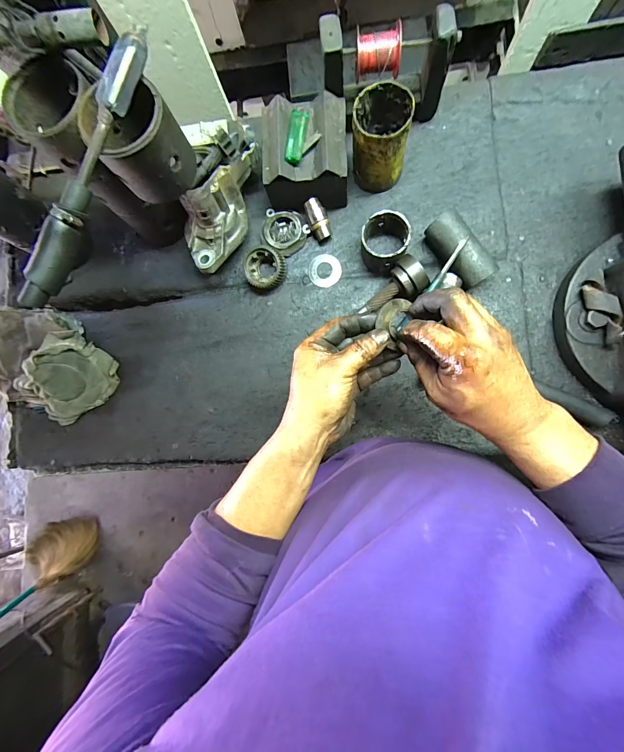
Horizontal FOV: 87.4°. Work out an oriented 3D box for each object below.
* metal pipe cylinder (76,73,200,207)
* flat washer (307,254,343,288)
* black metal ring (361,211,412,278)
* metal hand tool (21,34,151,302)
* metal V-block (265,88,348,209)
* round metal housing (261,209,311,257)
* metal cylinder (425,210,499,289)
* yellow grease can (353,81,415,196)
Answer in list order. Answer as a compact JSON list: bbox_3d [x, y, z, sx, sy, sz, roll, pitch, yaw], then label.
[{"bbox_3d":[-0.180,-0.248,0.356,0.088,0.081,0.072,-14,84,6],"label":"metal pipe cylinder"},{"bbox_3d":[0.021,-0.168,0.522,0.053,0.004,0.051,-1,85,7],"label":"flat washer"},{"bbox_3d":[0.108,-0.195,0.482,0.068,0.055,0.073,7,86,8],"label":"black metal ring"},{"bbox_3d":[-0.217,-0.190,0.316,0.028,0.038,0.265,25,89,8],"label":"metal hand tool"},{"bbox_3d":[-0.007,-0.323,0.489,0.120,0.094,0.133,1,85,7],"label":"metal V-block"},{"bbox_3d":[-0.045,-0.231,0.524,0.072,0.021,0.063,32,90,9],"label":"round metal housing"},{"bbox_3d":[0.214,-0.180,0.473,0.056,0.050,0.107,-33,82,3],"label":"metal cylinder"},{"bbox_3d":[0.098,-0.332,0.467,0.075,0.113,0.081,12,87,8],"label":"yellow grease can"}]

